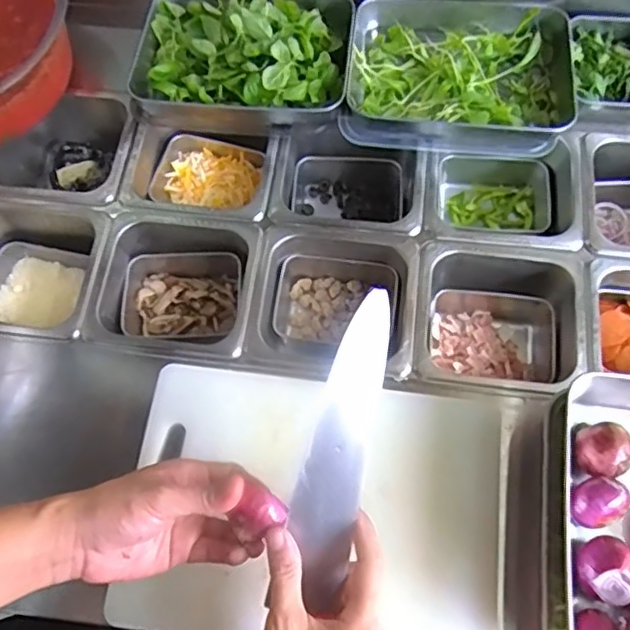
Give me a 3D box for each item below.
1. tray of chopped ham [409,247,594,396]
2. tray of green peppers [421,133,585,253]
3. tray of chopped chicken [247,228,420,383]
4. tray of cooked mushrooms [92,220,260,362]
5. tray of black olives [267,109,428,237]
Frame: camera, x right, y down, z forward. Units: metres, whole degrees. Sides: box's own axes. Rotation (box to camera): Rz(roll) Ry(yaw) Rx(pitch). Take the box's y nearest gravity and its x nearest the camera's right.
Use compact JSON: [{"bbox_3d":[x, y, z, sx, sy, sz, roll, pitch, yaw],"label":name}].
[{"bbox_3d":[0.199,0.017,0.701,0.177,0.099,0.166,7,69,5],"label":"tray of chopped ham"},{"bbox_3d":[0.219,-0.132,0.759,0.176,0.096,0.154,7,69,5],"label":"tray of green peppers"},{"bbox_3d":[0.022,-0.003,0.711,0.177,0.096,0.177,4,69,4],"label":"tray of chopped chicken"},{"bbox_3d":[-0.149,-0.022,0.716,0.171,0.082,0.161,4,69,4],"label":"tray of cooked mushrooms"},{"bbox_3d":[0.042,-0.147,0.770,0.177,0.120,0.161,3,69,3],"label":"tray of black olives"}]

